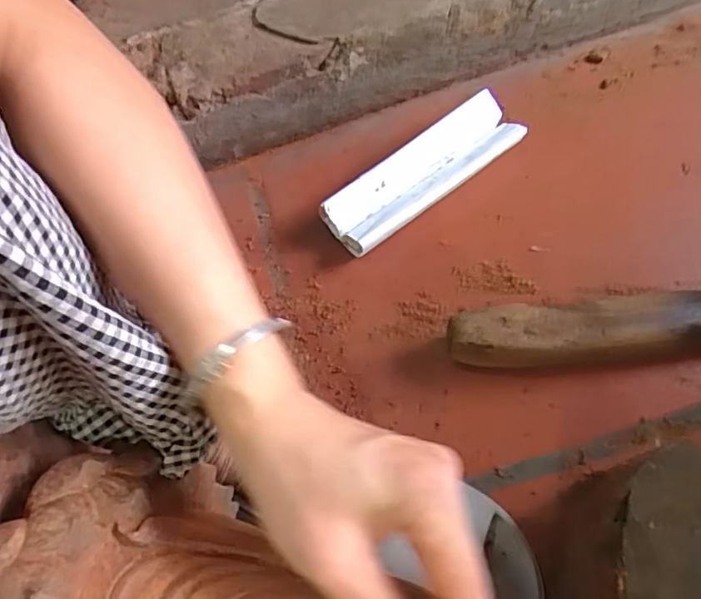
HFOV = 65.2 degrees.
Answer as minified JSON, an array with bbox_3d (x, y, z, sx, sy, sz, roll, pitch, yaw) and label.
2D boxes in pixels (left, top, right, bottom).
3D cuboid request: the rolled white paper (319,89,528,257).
[{"bbox_3d":[0.074,-0.127,0.552,0.220,0.042,0.065,-37,67,-15],"label":"rolled white paper"}]

